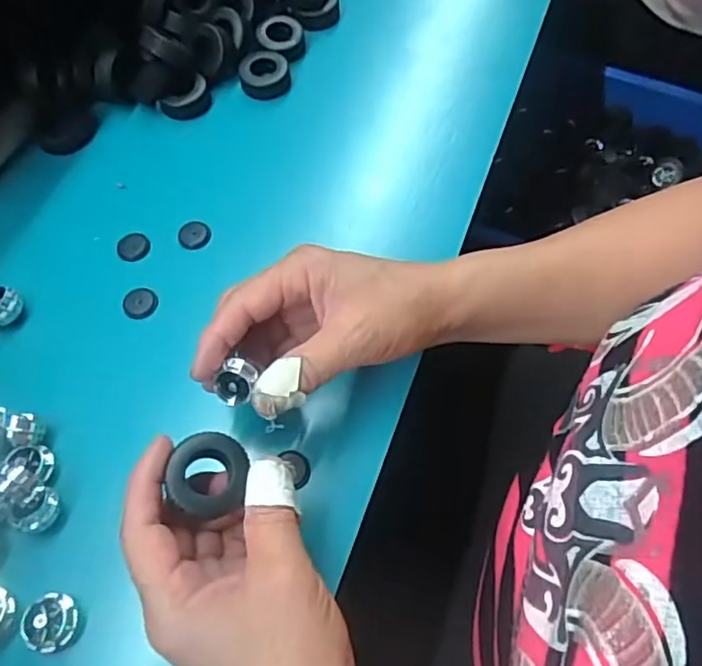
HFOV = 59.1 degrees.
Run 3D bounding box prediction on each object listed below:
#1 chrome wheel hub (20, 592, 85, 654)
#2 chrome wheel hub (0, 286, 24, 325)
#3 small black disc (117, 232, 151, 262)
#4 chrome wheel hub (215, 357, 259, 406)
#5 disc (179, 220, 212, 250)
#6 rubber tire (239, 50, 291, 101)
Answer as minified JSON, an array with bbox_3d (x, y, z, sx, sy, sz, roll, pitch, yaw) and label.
[{"bbox_3d":[-0.144,0.140,0.299,0.026,0.015,0.025,1,63,-1],"label":"chrome wheel hub"},{"bbox_3d":[-0.214,-0.017,0.382,0.020,0.015,0.021,1,63,-1],"label":"chrome wheel hub"},{"bbox_3d":[-0.147,-0.059,0.418,0.025,0.004,0.021,40,69,17],"label":"small black disc"},{"bbox_3d":[-0.058,0.024,0.310,0.015,0.014,0.023,16,105,-13],"label":"chrome wheel hub"},{"bbox_3d":[-0.107,-0.067,0.420,0.022,0.004,0.021,1,63,-1],"label":"disc"},{"bbox_3d":[-0.067,-0.202,0.482,0.038,0.011,0.040,-9,64,-6],"label":"rubber tire"}]

